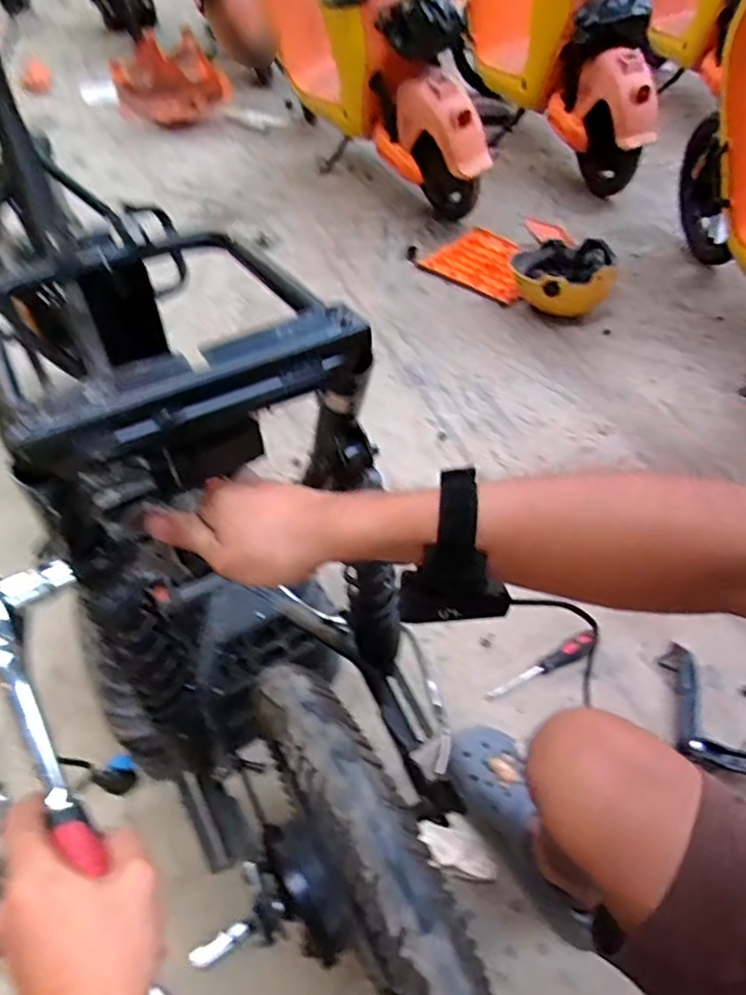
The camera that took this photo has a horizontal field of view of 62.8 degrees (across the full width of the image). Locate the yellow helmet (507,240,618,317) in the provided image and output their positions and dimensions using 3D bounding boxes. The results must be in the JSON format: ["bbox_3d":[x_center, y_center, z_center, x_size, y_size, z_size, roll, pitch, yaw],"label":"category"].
[{"bbox_3d":[0.473,-0.556,1.559,0.241,0.150,0.218,2,48,3],"label":"yellow helmet"}]

